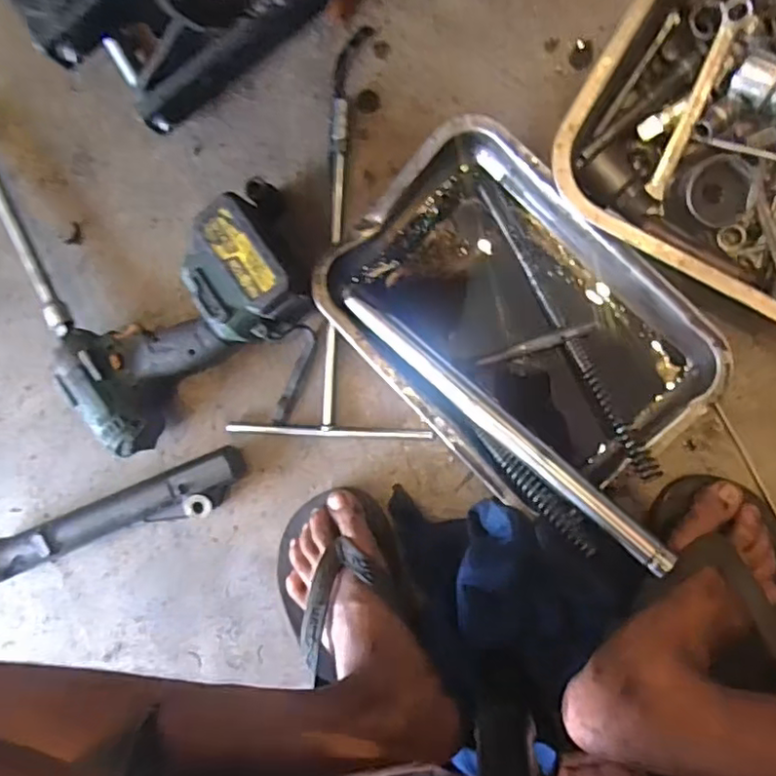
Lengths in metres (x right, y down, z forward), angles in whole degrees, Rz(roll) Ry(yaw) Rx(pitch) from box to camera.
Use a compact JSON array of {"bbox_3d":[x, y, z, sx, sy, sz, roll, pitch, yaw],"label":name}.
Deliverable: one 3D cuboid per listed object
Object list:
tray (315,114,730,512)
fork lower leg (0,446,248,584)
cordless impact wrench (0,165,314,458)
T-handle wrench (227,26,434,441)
[{"bbox_3d":[0.101,-0.051,0.529,0.205,0.063,0.297,-45,82,6],"label":"tray"},{"bbox_3d":[-0.270,0.131,0.603,0.293,0.039,0.052,-22,85,9],"label":"fork lower leg"},{"bbox_3d":[-0.241,-0.158,0.582,0.257,0.084,0.394,-28,84,8],"label":"cordless impact wrench"},{"bbox_3d":[-0.054,-0.141,0.572,0.181,0.017,0.371,0,89,10],"label":"T-handle wrench"}]

